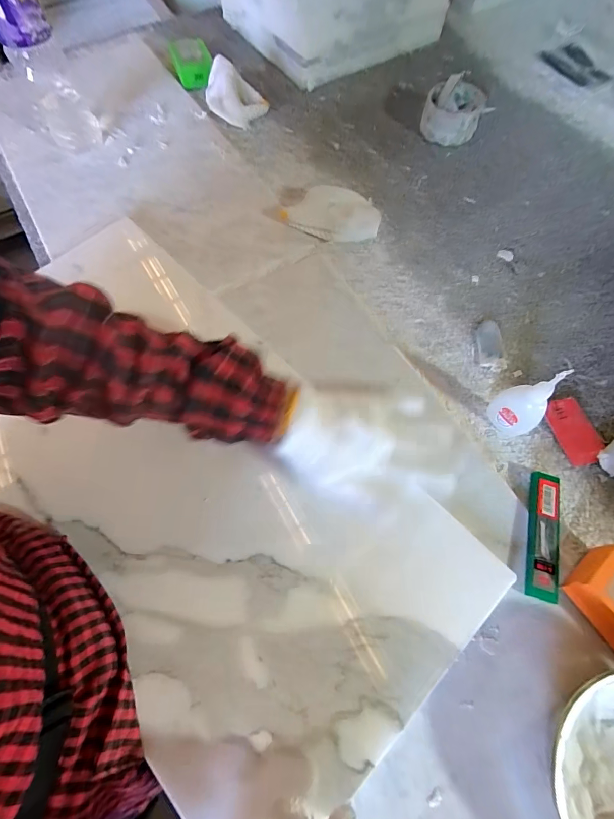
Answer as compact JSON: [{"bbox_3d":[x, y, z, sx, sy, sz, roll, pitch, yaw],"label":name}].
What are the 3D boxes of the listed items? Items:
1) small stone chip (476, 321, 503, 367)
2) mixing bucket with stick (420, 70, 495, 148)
[{"bbox_3d":[0.214,-0.078,0.425,0.030,0.006,0.063,7,68,3],"label":"small stone chip"},{"bbox_3d":[0.215,-0.431,0.530,0.088,0.059,0.076,10,68,4],"label":"mixing bucket with stick"}]

